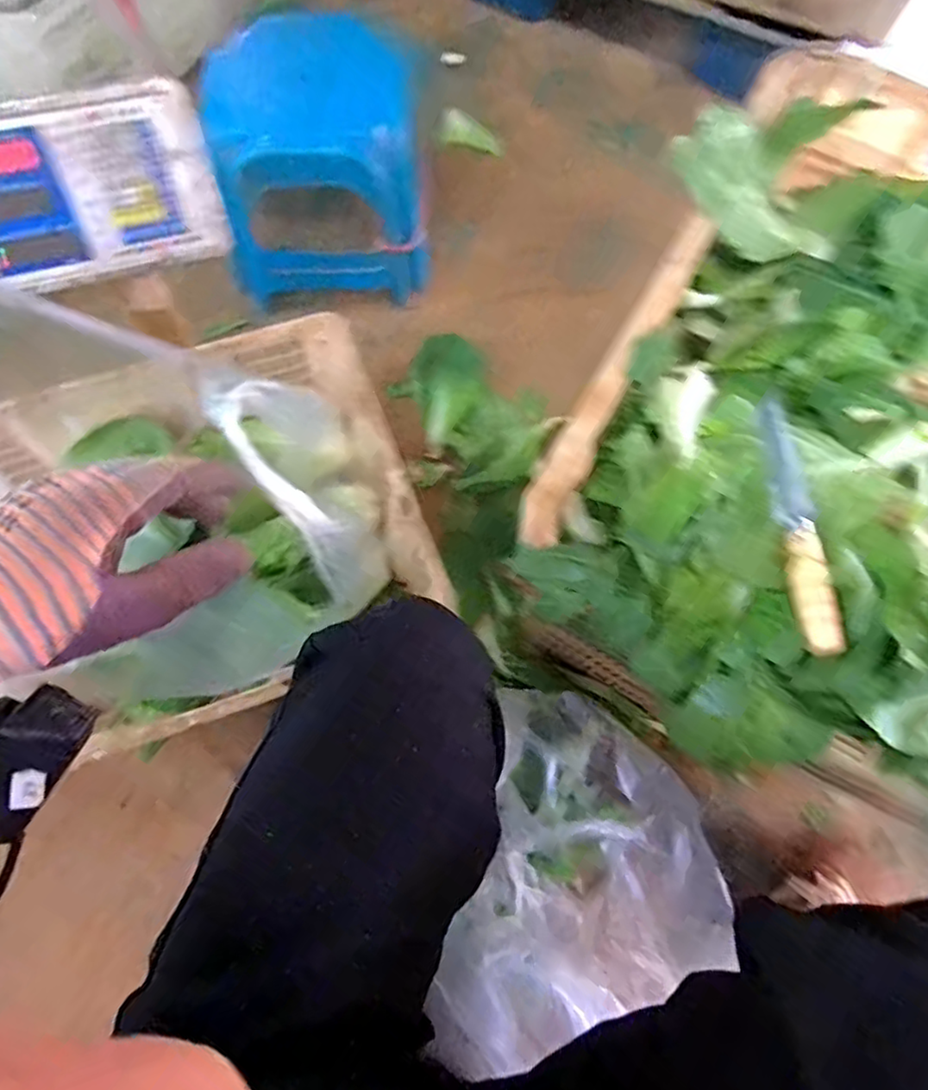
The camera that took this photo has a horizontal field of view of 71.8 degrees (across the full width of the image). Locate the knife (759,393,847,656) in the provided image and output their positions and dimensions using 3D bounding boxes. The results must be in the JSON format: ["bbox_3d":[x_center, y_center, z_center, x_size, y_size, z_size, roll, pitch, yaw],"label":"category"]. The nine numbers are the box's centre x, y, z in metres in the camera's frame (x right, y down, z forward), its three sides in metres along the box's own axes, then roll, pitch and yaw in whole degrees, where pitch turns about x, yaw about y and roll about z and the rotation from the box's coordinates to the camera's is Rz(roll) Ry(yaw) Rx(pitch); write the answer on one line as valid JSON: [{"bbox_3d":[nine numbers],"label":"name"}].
[{"bbox_3d":[0.244,-0.023,0.474,0.025,0.021,0.209,0,70,-2],"label":"knife"}]

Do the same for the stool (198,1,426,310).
[{"bbox_3d":[-0.187,-0.526,0.896,0.263,0.256,0.265,-2,70,-2],"label":"stool"}]

